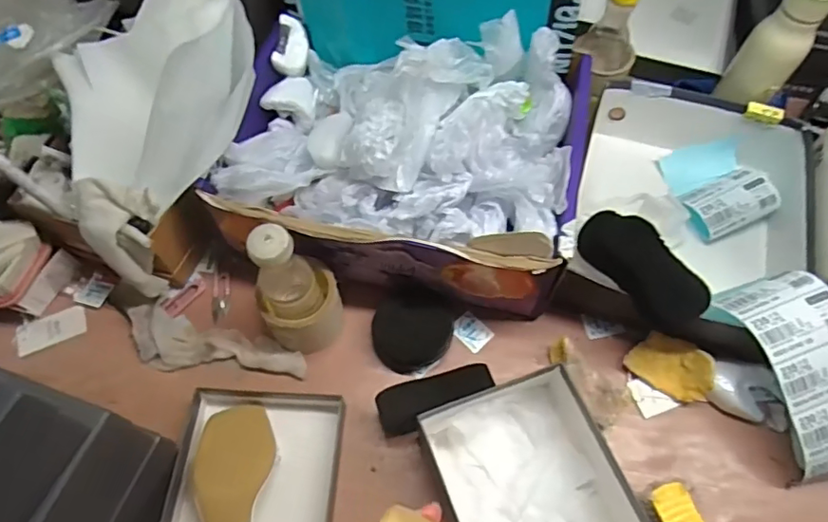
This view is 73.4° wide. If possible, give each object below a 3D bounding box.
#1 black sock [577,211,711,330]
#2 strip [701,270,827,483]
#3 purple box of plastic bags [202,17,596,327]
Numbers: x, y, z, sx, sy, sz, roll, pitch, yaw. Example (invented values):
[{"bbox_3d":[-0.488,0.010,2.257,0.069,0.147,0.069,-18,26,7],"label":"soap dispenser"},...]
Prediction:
[{"bbox_3d":[0.239,0.005,0.584,0.071,0.019,0.152,-45,56,11],"label":"black sock"},{"bbox_3d":[0.399,0.118,0.564,0.107,0.057,0.209,-21,79,-11],"label":"strip"},{"bbox_3d":[-0.011,-0.131,0.645,0.388,0.159,0.285,10,62,6],"label":"purple box of plastic bags"}]

